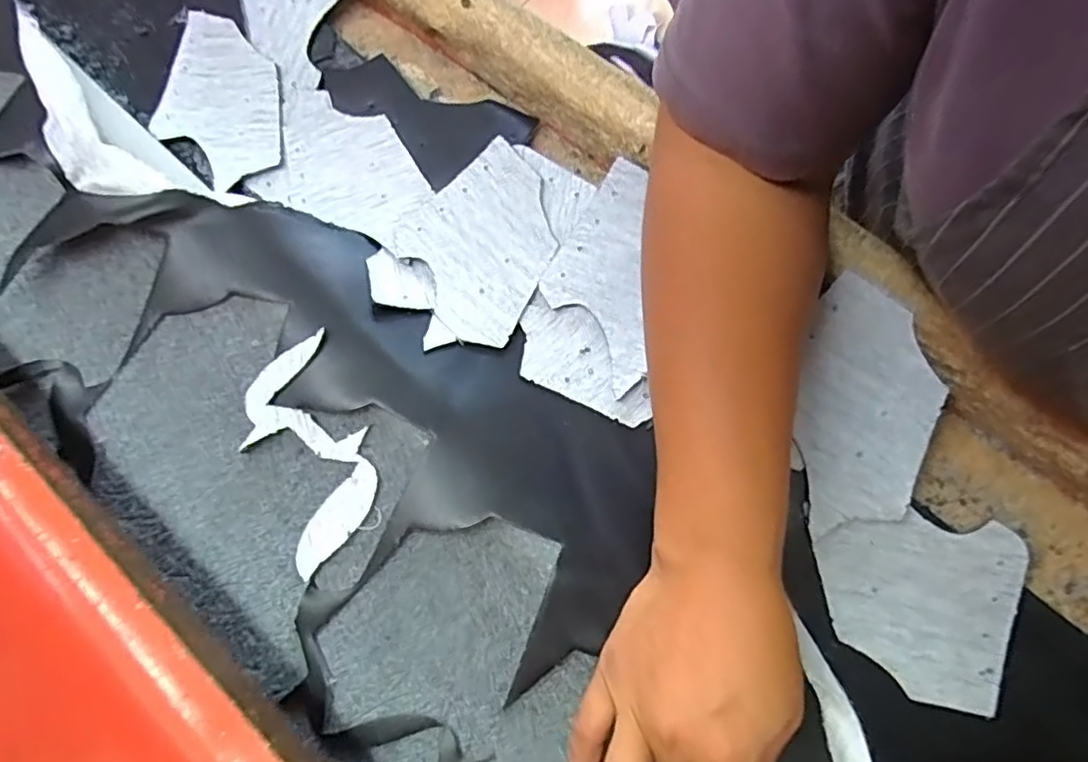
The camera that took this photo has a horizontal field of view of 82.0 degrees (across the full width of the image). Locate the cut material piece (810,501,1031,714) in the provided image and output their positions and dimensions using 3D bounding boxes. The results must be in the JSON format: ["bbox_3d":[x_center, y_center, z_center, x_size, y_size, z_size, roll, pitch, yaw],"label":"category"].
[{"bbox_3d":[0.201,0.121,0.343,0.094,0.007,0.097,9,92,19],"label":"cut material piece"}]

